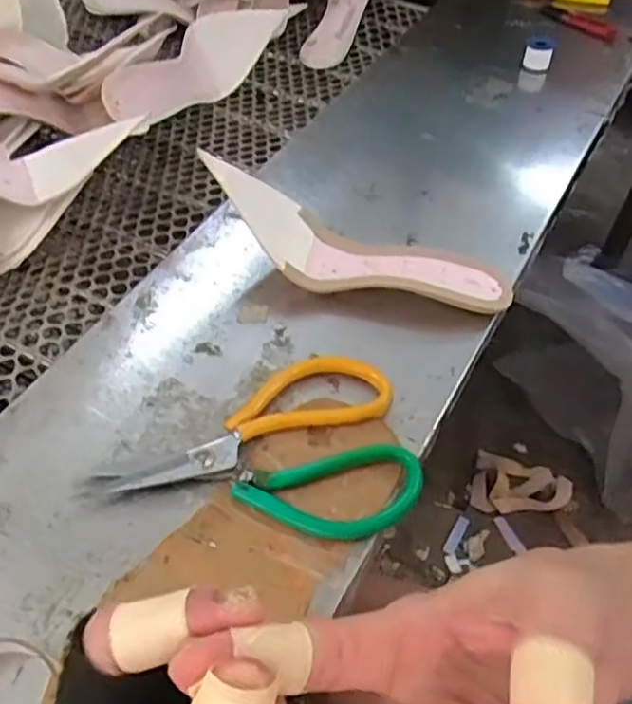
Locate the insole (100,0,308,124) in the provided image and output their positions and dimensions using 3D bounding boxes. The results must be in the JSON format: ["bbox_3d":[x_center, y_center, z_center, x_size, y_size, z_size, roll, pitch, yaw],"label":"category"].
[{"bbox_3d":[-0.101,-0.292,0.666,0.020,0.068,0.298,7,38,34],"label":"insole"}]

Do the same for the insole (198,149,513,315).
[{"bbox_3d":[0.027,-0.074,0.472,0.221,0.048,0.065,20,53,3],"label":"insole"}]

